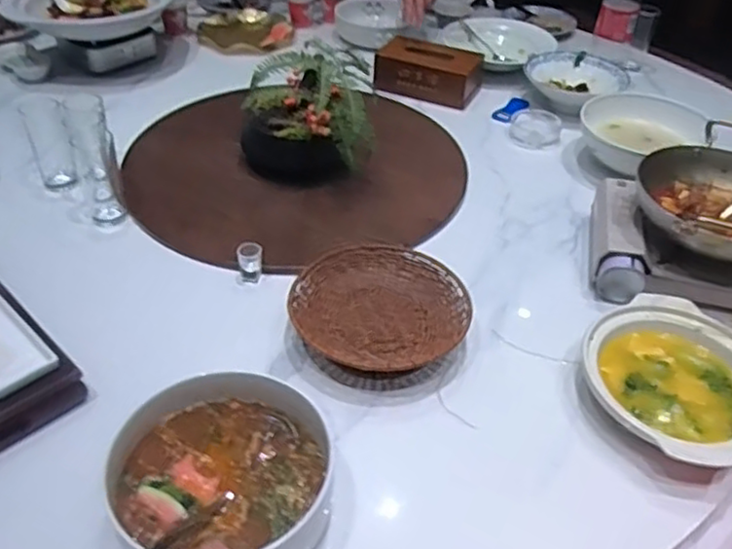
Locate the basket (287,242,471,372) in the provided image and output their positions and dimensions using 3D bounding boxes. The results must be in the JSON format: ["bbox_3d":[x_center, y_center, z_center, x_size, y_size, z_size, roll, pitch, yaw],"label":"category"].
[{"bbox_3d":[0.019,0.057,0.947,0.232,0.062,0.228,22,48,17],"label":"basket"}]

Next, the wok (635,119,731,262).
[{"bbox_3d":[0.545,-0.117,1.017,0.254,0.087,0.276,21,47,16],"label":"wok"}]

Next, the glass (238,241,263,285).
[{"bbox_3d":[-0.174,-0.015,1.020,0.035,0.059,0.034,-4,42,-9],"label":"glass"}]

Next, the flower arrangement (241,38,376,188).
[{"bbox_3d":[-0.104,-0.269,1.187,0.216,0.231,0.246,-1,42,-5],"label":"flower arrangement"}]

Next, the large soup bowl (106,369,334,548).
[{"bbox_3d":[-0.145,0.201,0.727,0.221,0.083,0.242,2,42,-2],"label":"large soup bowl"}]

